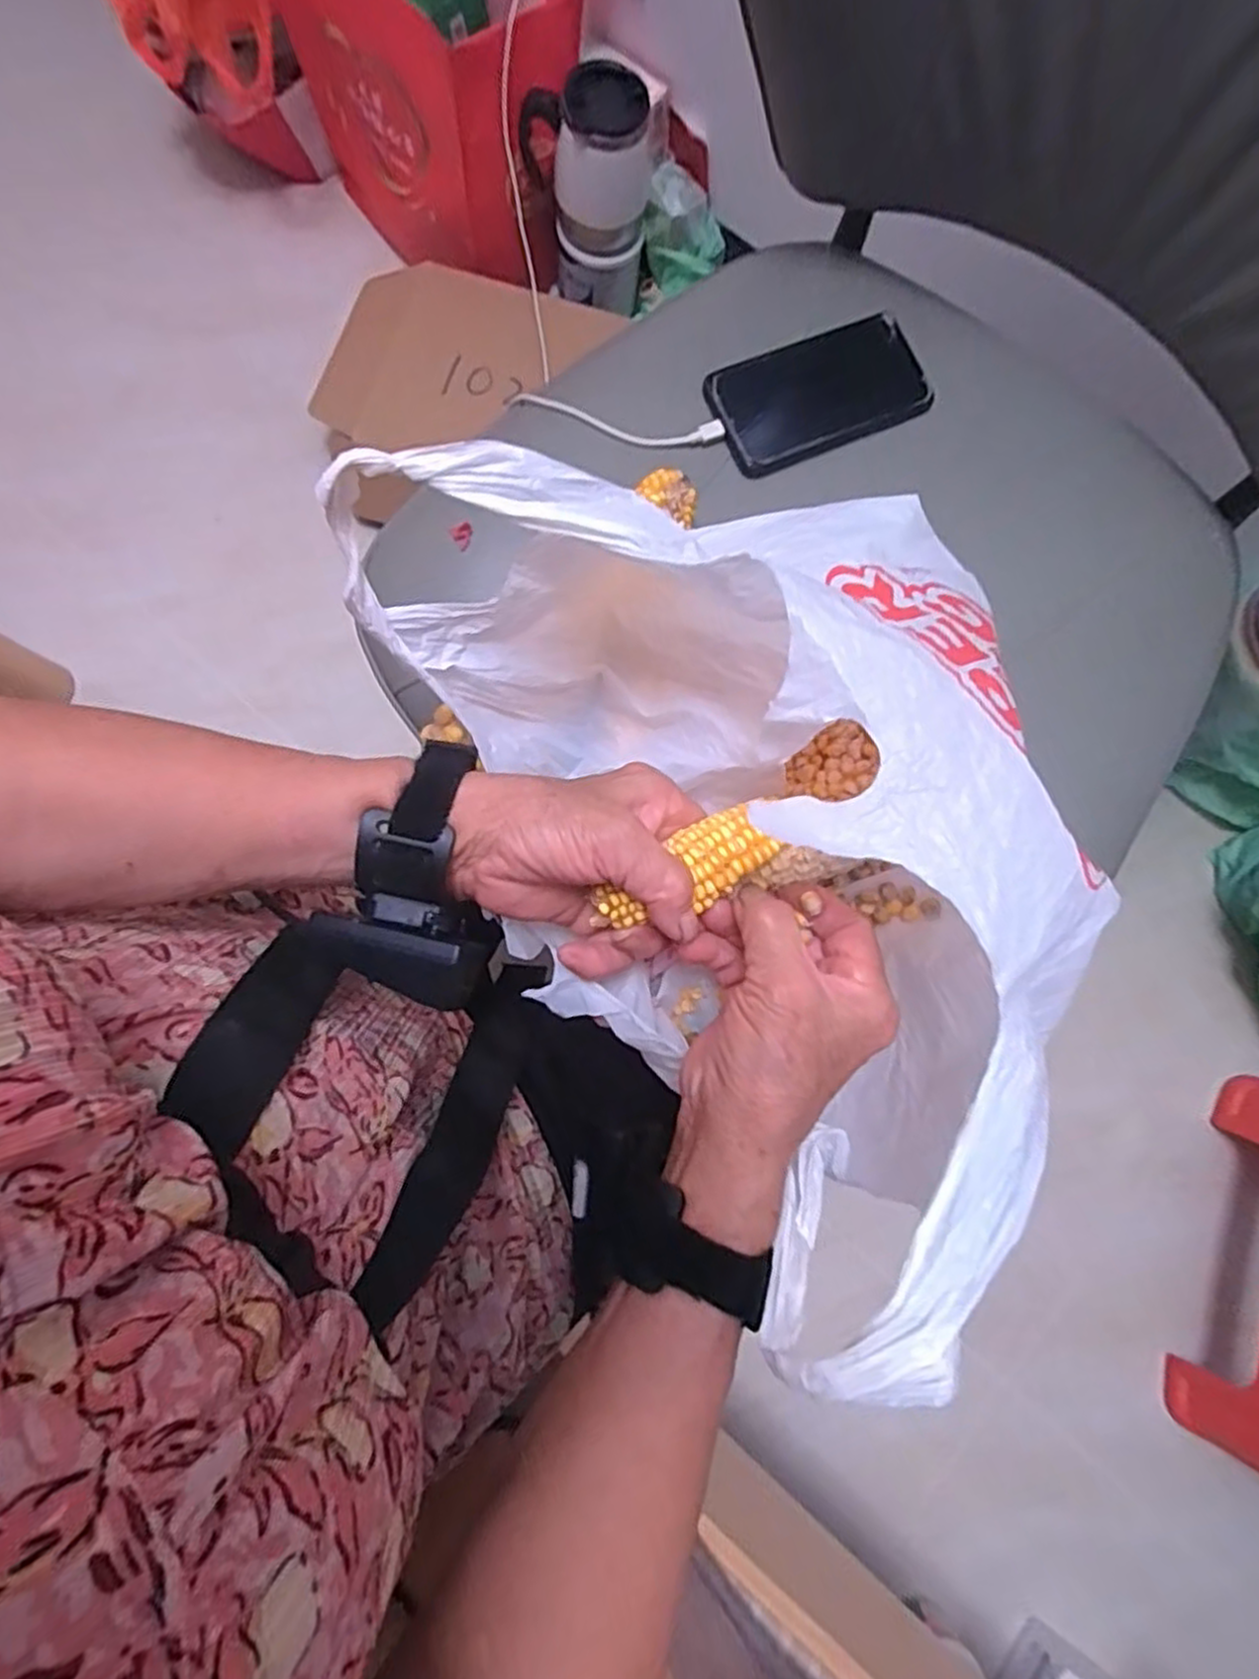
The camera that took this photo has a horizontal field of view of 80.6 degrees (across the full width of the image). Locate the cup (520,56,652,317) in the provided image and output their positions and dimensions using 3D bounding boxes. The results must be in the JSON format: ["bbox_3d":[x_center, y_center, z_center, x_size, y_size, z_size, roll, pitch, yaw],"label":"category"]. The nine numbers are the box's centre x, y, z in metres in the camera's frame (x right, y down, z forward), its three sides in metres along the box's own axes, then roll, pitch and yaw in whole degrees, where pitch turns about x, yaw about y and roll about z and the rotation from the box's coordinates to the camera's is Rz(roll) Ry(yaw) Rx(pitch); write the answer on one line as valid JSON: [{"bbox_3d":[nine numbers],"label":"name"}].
[{"bbox_3d":[-0.044,-0.717,0.819,0.133,0.206,0.111,3,79,0],"label":"cup"}]

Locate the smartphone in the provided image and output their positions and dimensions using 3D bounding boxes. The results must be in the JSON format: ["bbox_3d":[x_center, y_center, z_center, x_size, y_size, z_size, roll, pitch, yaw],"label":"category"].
[{"bbox_3d":[0.119,-0.276,0.460,0.136,0.014,0.070,-23,80,-5],"label":"smartphone"}]

